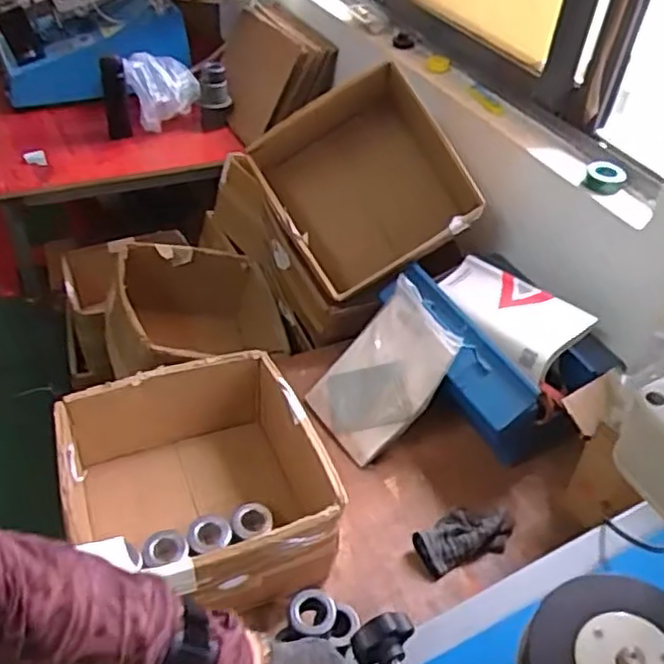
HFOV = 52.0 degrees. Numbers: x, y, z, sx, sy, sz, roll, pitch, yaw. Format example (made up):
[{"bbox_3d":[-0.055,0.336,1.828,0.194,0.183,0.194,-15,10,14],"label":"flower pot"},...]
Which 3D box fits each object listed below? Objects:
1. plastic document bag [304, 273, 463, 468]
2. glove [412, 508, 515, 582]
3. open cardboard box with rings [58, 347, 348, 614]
[{"bbox_3d":[0.087,0.069,1.142,0.024,0.272,0.177,21,21,-50],"label":"plastic document bag"},{"bbox_3d":[0.203,0.304,1.026,0.166,0.032,0.079,-16,46,-21],"label":"glove"},{"bbox_3d":[-0.191,0.224,0.961,0.334,0.180,0.317,-14,46,-20],"label":"open cardboard box with rings"}]

